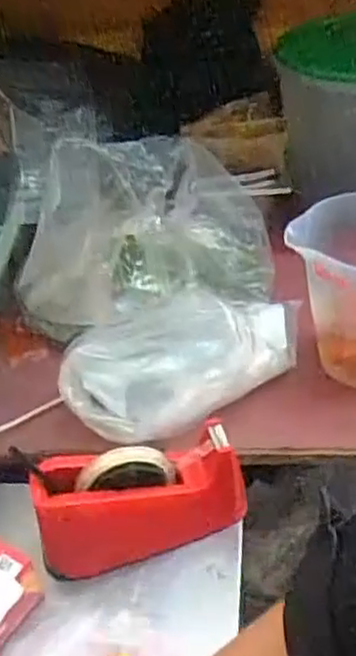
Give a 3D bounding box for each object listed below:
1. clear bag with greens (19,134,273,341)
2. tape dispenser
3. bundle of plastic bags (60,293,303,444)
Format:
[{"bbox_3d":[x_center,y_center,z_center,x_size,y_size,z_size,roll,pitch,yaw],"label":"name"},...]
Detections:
[{"bbox_3d":[-0.040,-0.111,0.865,0.311,0.177,0.205,-15,39,-11],"label":"clear bag with greens"},{"bbox_3d":[-0.034,0.160,0.687,0.195,0.102,0.070,-9,38,-4],"label":"tape dispenser"},{"bbox_3d":[0.019,0.034,0.804,0.295,0.110,0.125,-16,39,-13],"label":"bundle of plastic bags"}]

